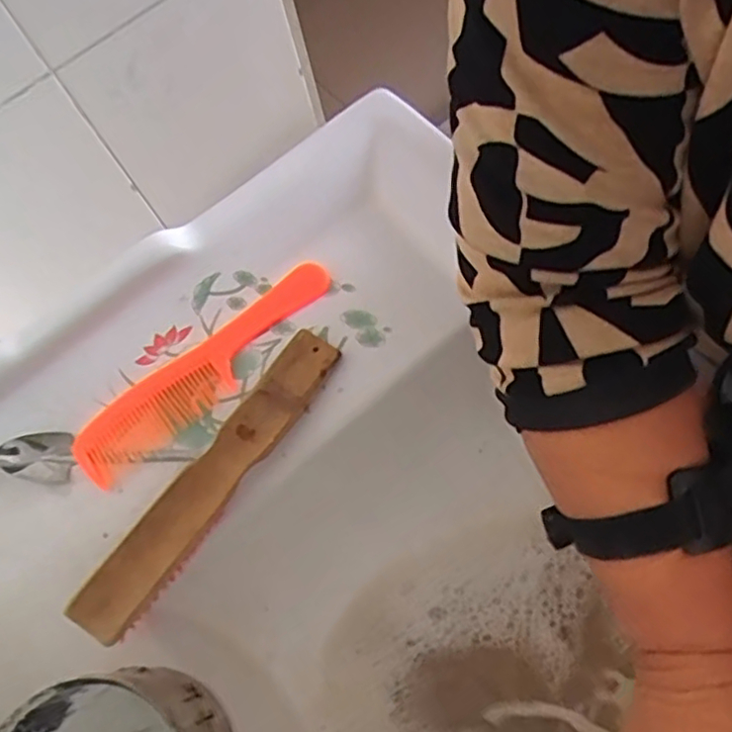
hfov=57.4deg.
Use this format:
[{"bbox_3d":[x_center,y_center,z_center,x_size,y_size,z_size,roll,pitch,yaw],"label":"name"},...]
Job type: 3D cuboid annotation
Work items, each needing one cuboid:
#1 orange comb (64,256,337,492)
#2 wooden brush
[{"bbox_3d":[-0.102,0.001,0.435,0.195,0.008,0.040,-39,86,-8],"label":"orange comb"},{"bbox_3d":[-0.087,0.066,0.398,0.036,0.025,0.208,30,75,18],"label":"wooden brush"}]

